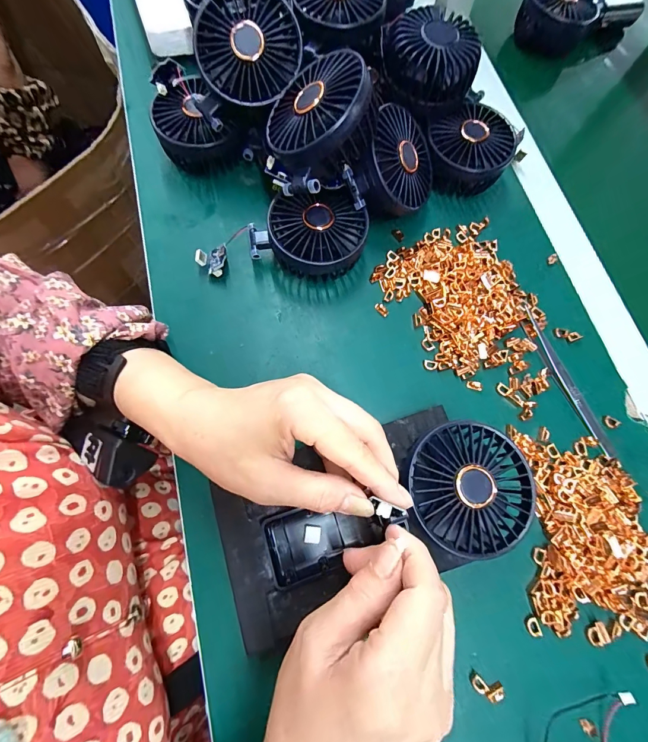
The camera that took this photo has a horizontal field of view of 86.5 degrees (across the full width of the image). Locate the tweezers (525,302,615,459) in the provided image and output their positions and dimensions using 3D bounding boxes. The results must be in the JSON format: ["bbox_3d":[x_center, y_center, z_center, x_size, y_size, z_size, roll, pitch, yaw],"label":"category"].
[{"bbox_3d":[0.217,0.006,0.310,0.016,0.005,0.148,-19,75,-7],"label":"tweezers"}]

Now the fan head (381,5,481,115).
[{"bbox_3d":[0.096,-0.289,0.318,0.091,0.038,0.075,16,71,3],"label":"fan head"}]

